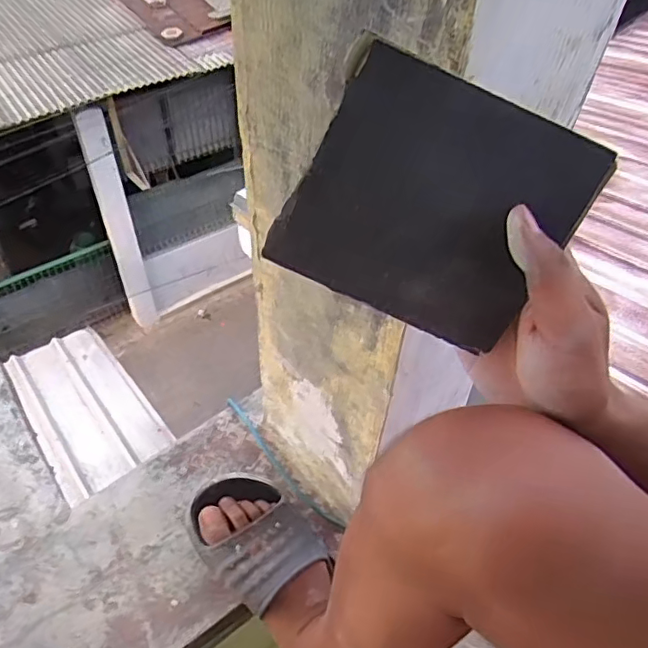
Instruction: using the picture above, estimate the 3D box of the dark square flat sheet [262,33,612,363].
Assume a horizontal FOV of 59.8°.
[{"bbox_3d":[0.051,-0.052,0.264,0.124,0.111,0.011,23,26,-7],"label":"dark square flat sheet"}]

